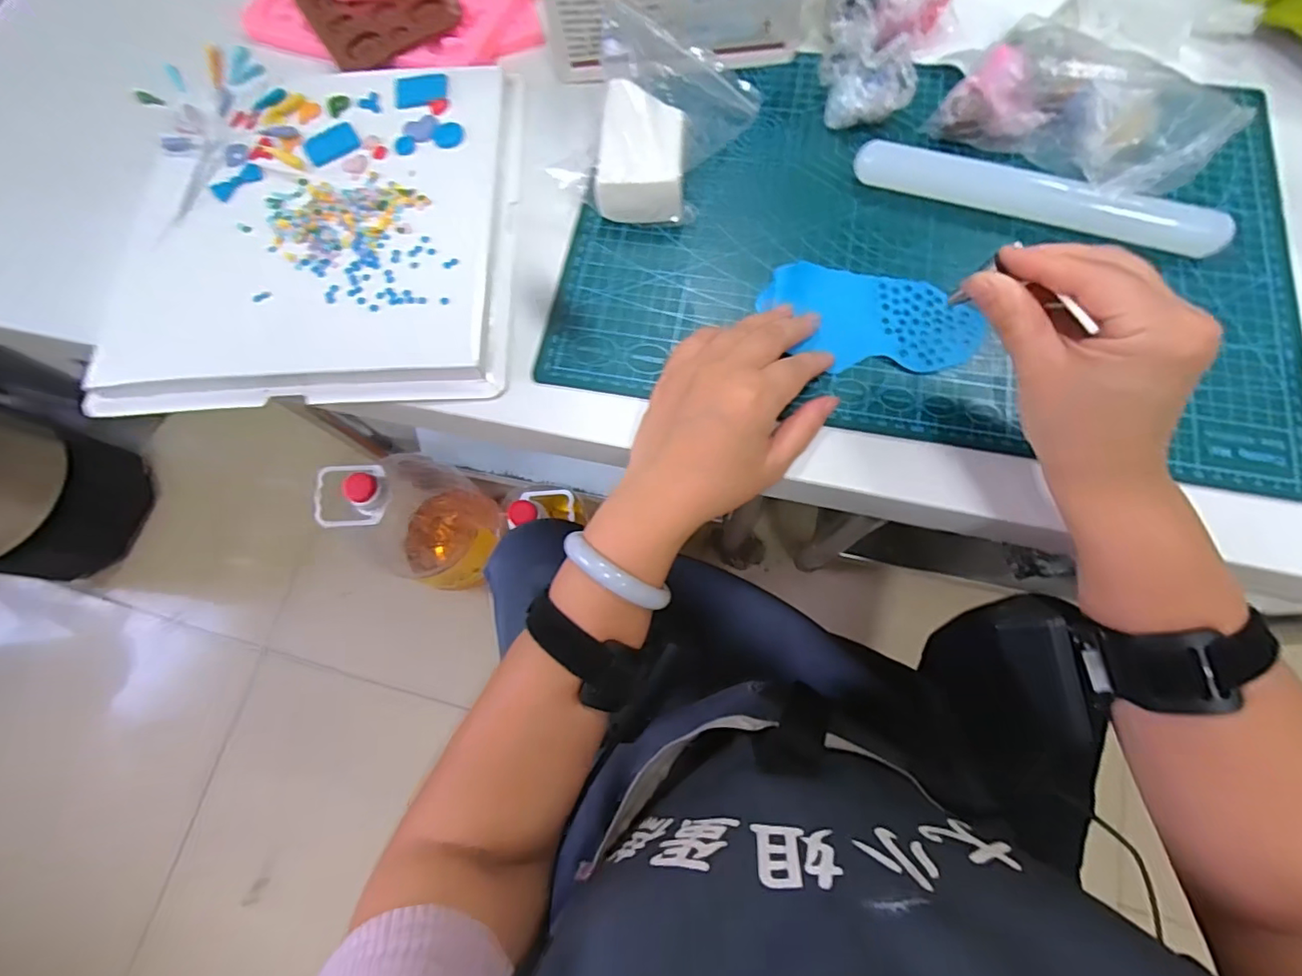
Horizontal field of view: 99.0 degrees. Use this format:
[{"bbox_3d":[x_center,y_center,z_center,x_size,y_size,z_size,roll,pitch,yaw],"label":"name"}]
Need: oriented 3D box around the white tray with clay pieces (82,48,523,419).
[{"bbox_3d":[-0.221,-0.185,0.381,0.248,0.018,0.274,-1,74,1],"label":"white tray with clay pieces"}]

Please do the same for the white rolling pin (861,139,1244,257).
[{"bbox_3d":[0.244,-0.187,0.357,0.218,0.023,0.029,20,76,9],"label":"white rolling pin"}]

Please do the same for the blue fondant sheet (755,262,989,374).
[{"bbox_3d":[0.134,-0.104,0.342,0.130,0.006,0.067,18,75,8],"label":"blue fondant sheet"}]

